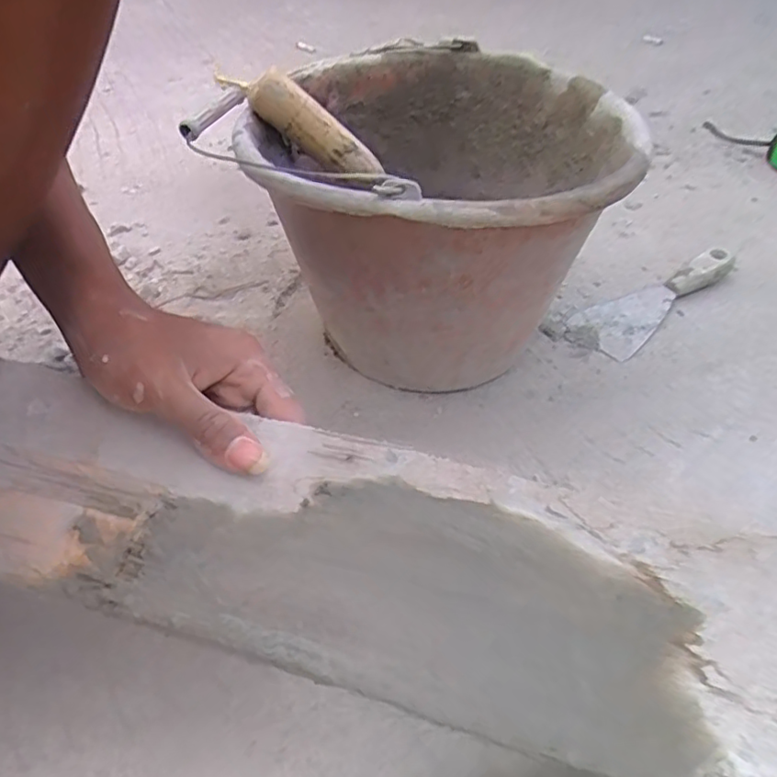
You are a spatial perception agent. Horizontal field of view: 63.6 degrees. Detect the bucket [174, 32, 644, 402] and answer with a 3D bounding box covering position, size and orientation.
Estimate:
[{"bbox_3d":[0.037,-0.125,0.502,0.262,0.206,0.262,0,44,0],"label":"bucket"}]

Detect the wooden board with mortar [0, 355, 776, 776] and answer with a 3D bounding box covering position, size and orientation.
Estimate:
[{"bbox_3d":[-0.035,0.072,0.282,0.479,0.008,0.110,13,61,6],"label":"wooden board with mortar"}]

